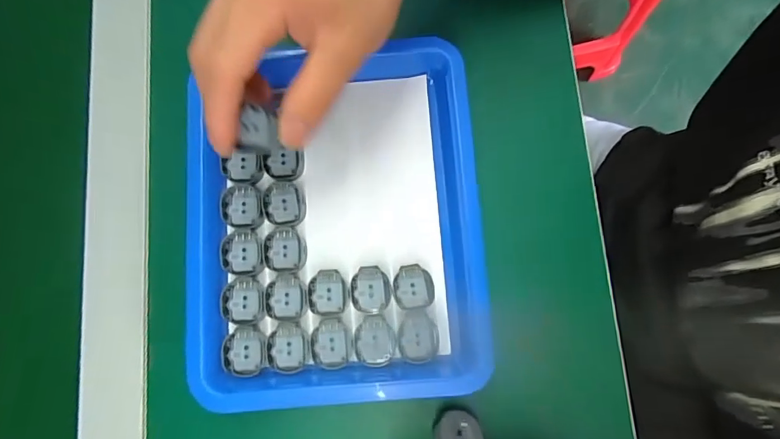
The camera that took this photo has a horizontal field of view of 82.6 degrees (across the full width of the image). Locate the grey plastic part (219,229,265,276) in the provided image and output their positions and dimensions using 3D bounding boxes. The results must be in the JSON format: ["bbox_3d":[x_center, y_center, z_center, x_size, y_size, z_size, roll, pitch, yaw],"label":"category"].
[{"bbox_3d":[-0.092,0.020,0.275,0.025,0.004,0.028,-6,80,0],"label":"grey plastic part"}]

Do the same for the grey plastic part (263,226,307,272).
[{"bbox_3d":[-0.066,0.019,0.280,0.027,0.009,0.027,0,80,1],"label":"grey plastic part"}]

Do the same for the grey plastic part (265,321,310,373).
[{"bbox_3d":[-0.061,0.076,0.266,0.026,0.004,0.028,1,80,1],"label":"grey plastic part"}]

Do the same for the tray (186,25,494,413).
[{"bbox_3d":[-0.033,-0.002,0.287,0.188,0.039,0.220,-4,80,0],"label":"tray"}]

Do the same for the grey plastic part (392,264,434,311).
[{"bbox_3d":[0.014,0.043,0.282,0.024,0.020,0.026,-12,80,-1],"label":"grey plastic part"}]

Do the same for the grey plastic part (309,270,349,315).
[{"bbox_3d":[-0.038,0.045,0.277,0.025,0.013,0.027,0,80,1],"label":"grey plastic part"}]

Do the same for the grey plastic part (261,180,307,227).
[{"bbox_3d":[-0.068,-0.010,0.286,0.028,0.011,0.028,1,81,-4],"label":"grey plastic part"}]

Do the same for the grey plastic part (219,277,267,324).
[{"bbox_3d":[-0.089,0.050,0.270,0.025,0.006,0.027,-3,80,0],"label":"grey plastic part"}]

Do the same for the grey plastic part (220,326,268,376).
[{"bbox_3d":[-0.088,0.079,0.266,0.026,0.004,0.027,0,80,1],"label":"grey plastic part"}]

